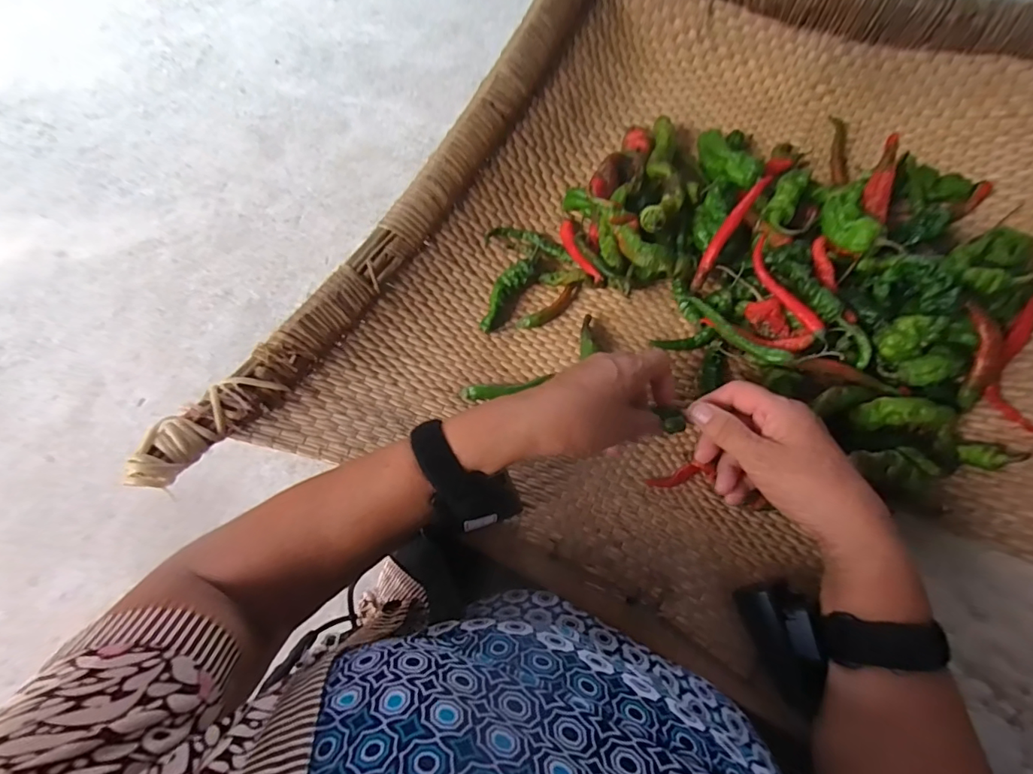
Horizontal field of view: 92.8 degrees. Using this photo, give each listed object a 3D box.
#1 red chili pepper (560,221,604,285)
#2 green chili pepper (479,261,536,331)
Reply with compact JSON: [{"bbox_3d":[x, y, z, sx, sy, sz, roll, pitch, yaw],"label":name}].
[{"bbox_3d":[0.062,-0.137,0.497,0.016,0.013,0.087,-19,62,-3],"label":"red chili pepper"},{"bbox_3d":[-0.013,-0.090,0.480,0.024,0.010,0.080,30,82,17],"label":"green chili pepper"}]

